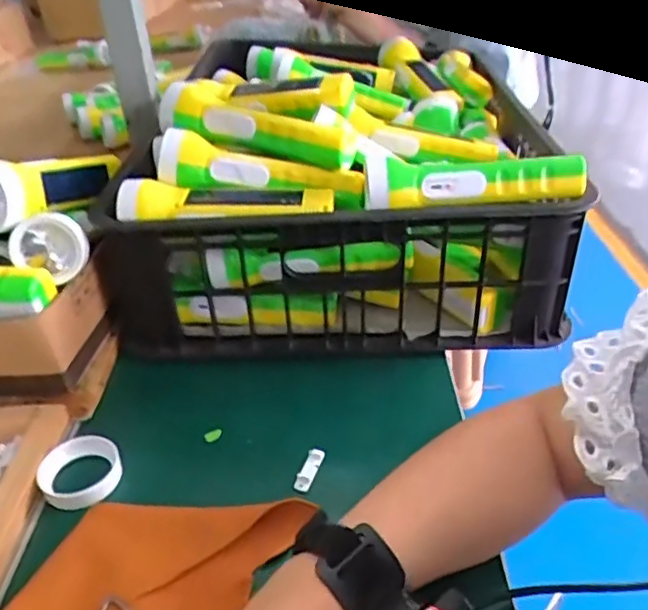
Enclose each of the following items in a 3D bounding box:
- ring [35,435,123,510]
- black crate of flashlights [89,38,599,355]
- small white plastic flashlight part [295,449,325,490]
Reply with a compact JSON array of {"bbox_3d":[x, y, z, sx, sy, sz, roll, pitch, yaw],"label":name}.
[{"bbox_3d":[-0.170,0.117,0.435,0.055,0.016,0.053,-3,35,2],"label":"ring"},{"bbox_3d":[0.024,-0.097,0.575,0.375,0.184,0.253,2,36,9],"label":"black crate of flashlights"},{"bbox_3d":[-0.010,0.116,0.434,0.011,0.012,0.032,10,37,19],"label":"small white plastic flashlight part"}]

